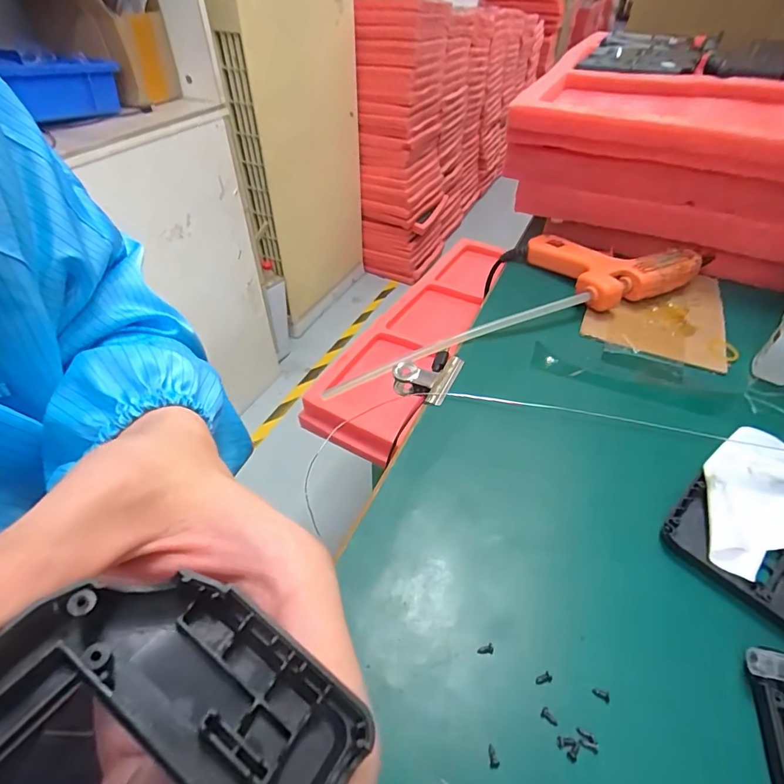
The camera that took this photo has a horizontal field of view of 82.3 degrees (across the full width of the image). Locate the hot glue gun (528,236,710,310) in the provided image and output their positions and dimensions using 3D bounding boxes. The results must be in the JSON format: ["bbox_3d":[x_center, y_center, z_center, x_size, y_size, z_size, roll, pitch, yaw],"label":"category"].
[{"bbox_3d":[0.209,-0.119,0.404,0.140,0.029,0.103,-13,47,-14],"label":"hot glue gun"}]

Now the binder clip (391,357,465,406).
[{"bbox_3d":[0.022,-0.007,0.322,0.046,0.020,0.048,19,48,17],"label":"binder clip"}]

